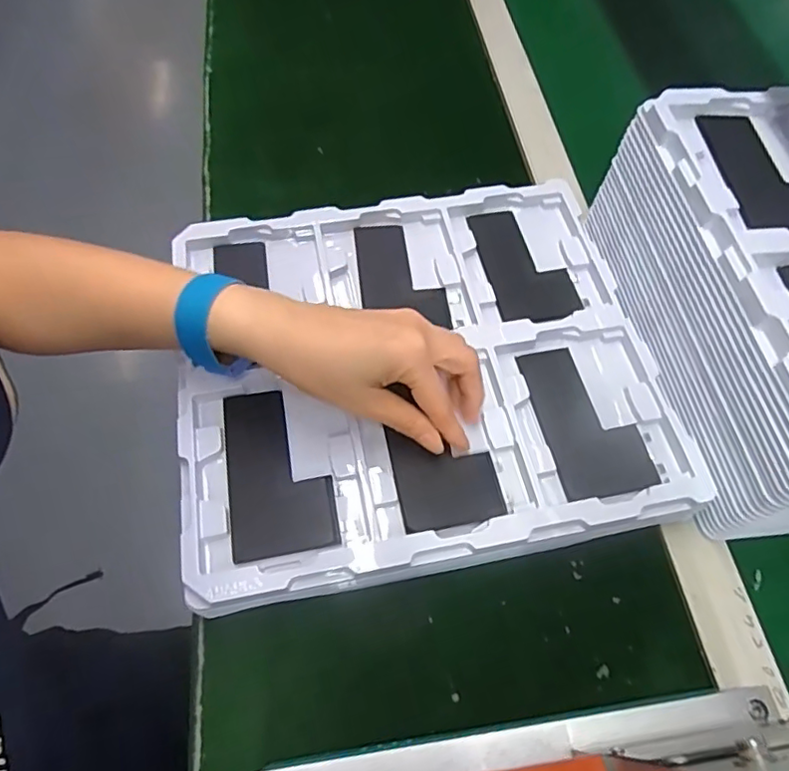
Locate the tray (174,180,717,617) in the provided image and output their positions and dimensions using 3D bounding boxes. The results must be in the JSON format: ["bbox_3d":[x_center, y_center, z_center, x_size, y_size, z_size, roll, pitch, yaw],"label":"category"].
[{"bbox_3d":[0.019,-0.018,0.409,0.311,0.034,0.286,-9,62,-7],"label":"tray"}]

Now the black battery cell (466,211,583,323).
[{"bbox_3d":[0.098,-0.094,0.438,0.061,0.007,0.109,-8,62,-6],"label":"black battery cell"}]

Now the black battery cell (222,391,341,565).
[{"bbox_3d":[-0.074,0.053,0.362,0.061,0.008,0.108,-11,62,-8],"label":"black battery cell"}]

